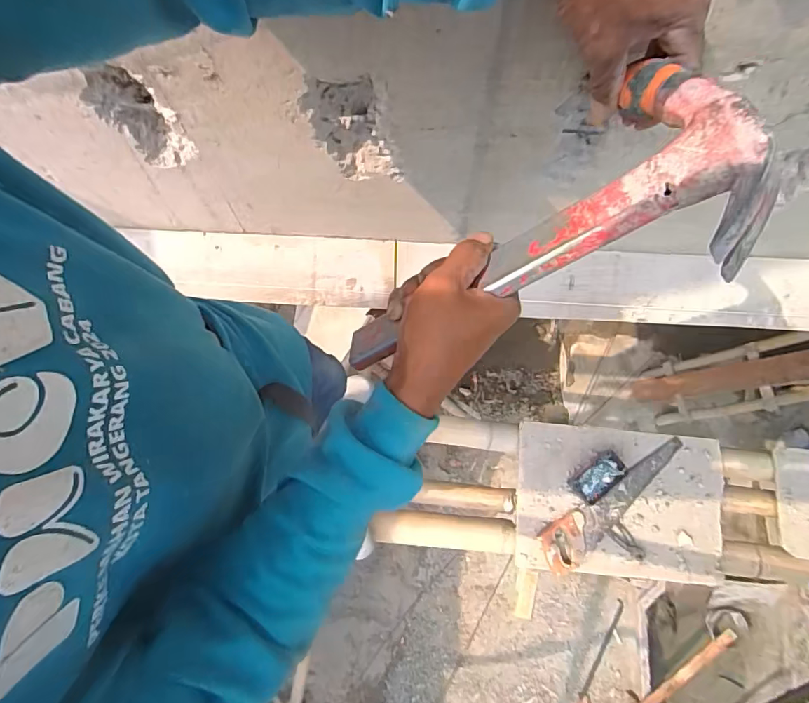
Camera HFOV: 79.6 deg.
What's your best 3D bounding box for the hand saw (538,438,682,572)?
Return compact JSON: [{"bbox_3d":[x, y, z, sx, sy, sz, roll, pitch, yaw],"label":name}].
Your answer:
[{"bbox_3d":[0.573,0.408,1.300,0.485,0.031,0.108,-33,78,-8],"label":"hand saw"}]

